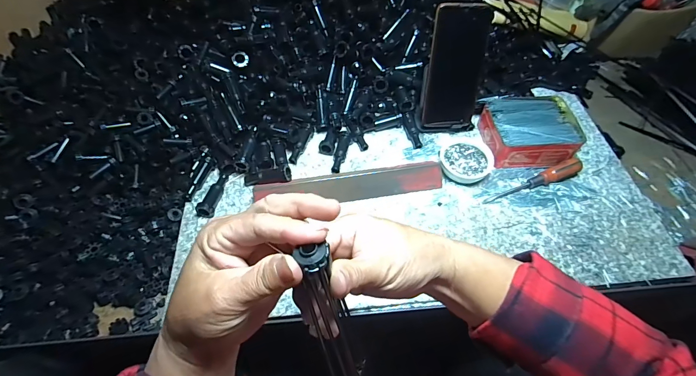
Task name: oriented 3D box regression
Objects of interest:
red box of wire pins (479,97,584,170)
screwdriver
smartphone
[{"bbox_3d":[0.270,-0.087,0.519,0.128,0.043,0.108,-2,56,0],"label":"red box of wire pins"},{"bbox_3d":[0.260,-0.009,0.481,0.149,0.025,0.021,-18,58,-11],"label":"screwdriver"},{"bbox_3d":[0.154,-0.169,0.493,0.075,0.163,0.011,2,30,2],"label":"smartphone"}]

